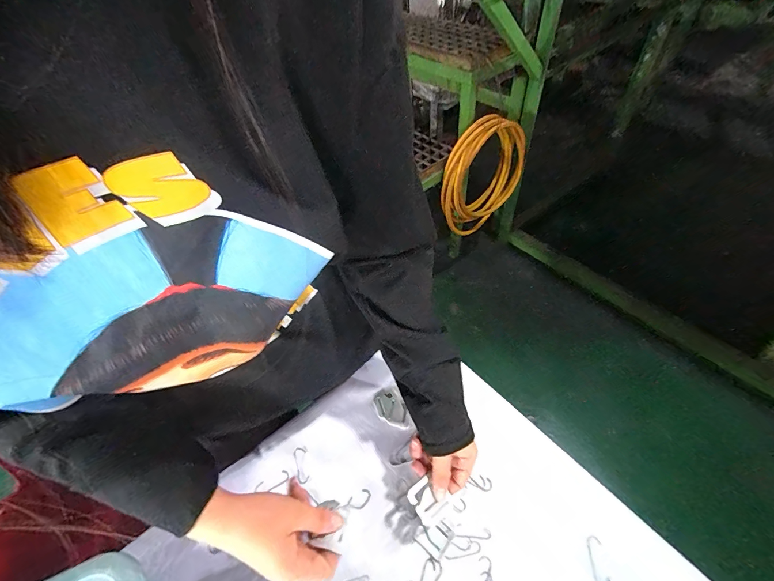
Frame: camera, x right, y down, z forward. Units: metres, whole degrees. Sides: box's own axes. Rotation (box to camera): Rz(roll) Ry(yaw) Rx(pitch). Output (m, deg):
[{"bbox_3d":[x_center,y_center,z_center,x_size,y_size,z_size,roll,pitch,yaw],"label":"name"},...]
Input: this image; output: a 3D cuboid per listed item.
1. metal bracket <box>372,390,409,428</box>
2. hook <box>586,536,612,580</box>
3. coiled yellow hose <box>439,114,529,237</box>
[{"bbox_3d":[0.004,0.170,0.483,0.036,0.008,0.059,-21,51,-11],"label":"metal bracket"},{"bbox_3d":[0.225,0.289,0.363,0.016,0.004,0.043,-2,50,5],"label":"hook"},{"bbox_3d":[0.311,-0.372,1.145,0.313,0.389,0.069,-24,53,-12],"label":"coiled yellow hose"}]

